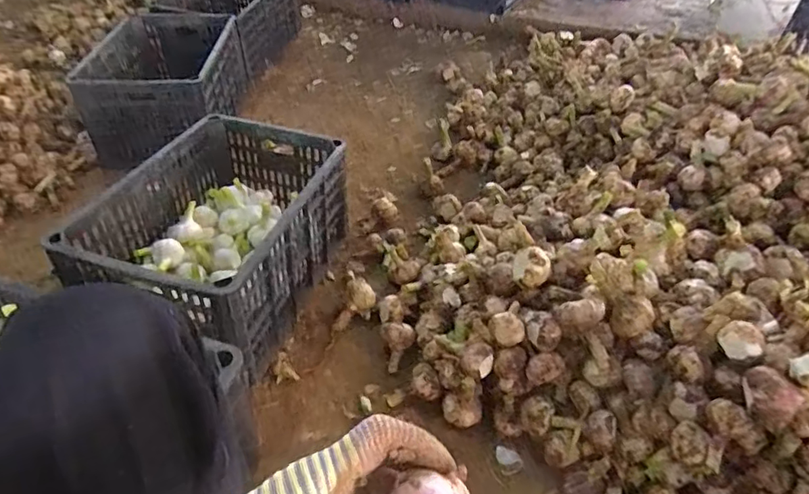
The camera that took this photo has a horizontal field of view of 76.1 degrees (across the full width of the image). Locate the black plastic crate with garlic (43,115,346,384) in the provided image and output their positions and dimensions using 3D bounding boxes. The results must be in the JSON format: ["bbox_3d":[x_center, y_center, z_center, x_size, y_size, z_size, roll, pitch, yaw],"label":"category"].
[{"bbox_3d":[-0.298,-0.033,0.868,0.300,0.215,0.411,13,45,11],"label":"black plastic crate with garlic"}]

